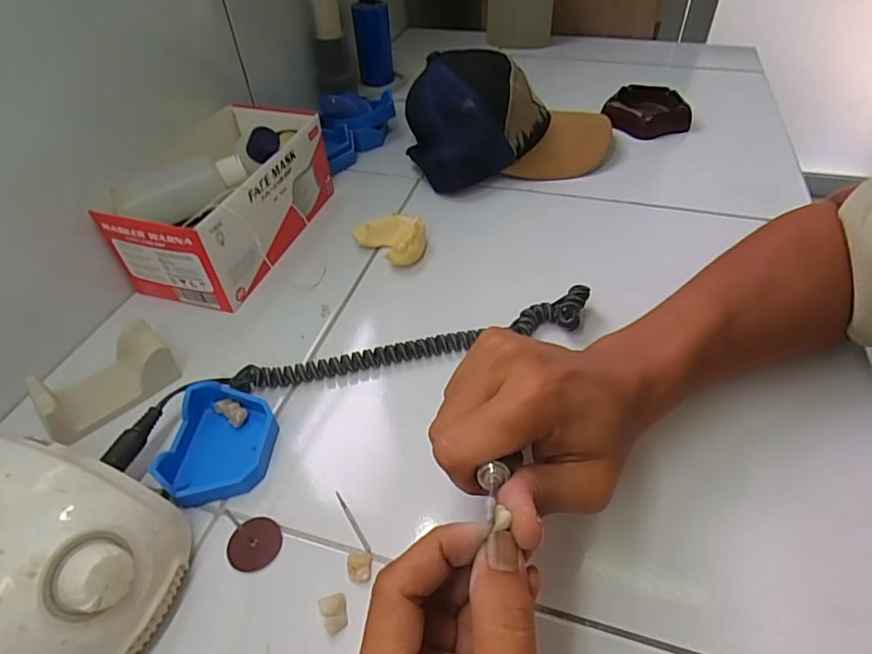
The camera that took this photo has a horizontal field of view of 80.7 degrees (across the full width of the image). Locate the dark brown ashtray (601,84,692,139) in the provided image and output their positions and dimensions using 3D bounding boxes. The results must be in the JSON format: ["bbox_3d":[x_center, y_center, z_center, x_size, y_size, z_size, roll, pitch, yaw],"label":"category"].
[{"bbox_3d":[0.261,-0.269,0.639,0.102,0.023,0.094,1,47,5],"label":"dark brown ashtray"}]

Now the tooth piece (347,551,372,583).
[{"bbox_3d":[-0.043,0.133,0.286,0.013,0.009,0.015,-1,48,2],"label":"tooth piece"}]

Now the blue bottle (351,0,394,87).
[{"bbox_3d":[-0.088,-0.407,0.710,0.047,0.121,0.051,-5,46,-1],"label":"blue bottle"}]

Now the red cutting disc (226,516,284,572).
[{"bbox_3d":[-0.105,0.126,0.299,0.029,0.004,0.030,-1,48,2],"label":"red cutting disc"}]

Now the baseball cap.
[{"bbox_3d":[0.088,-0.231,0.565,0.237,0.106,0.141,-12,49,-7],"label":"baseball cap"}]

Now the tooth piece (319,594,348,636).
[{"bbox_3d":[-0.053,0.150,0.270,0.013,0.010,0.017,-23,51,-17],"label":"tooth piece"}]

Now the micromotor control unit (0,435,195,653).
[{"bbox_3d":[-0.209,0.116,0.258,0.136,0.080,0.100,11,50,13],"label":"micromotor control unit"}]

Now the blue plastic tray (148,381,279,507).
[{"bbox_3d":[-0.140,0.073,0.334,0.061,0.020,0.079,1,48,4],"label":"blue plastic tray"}]

